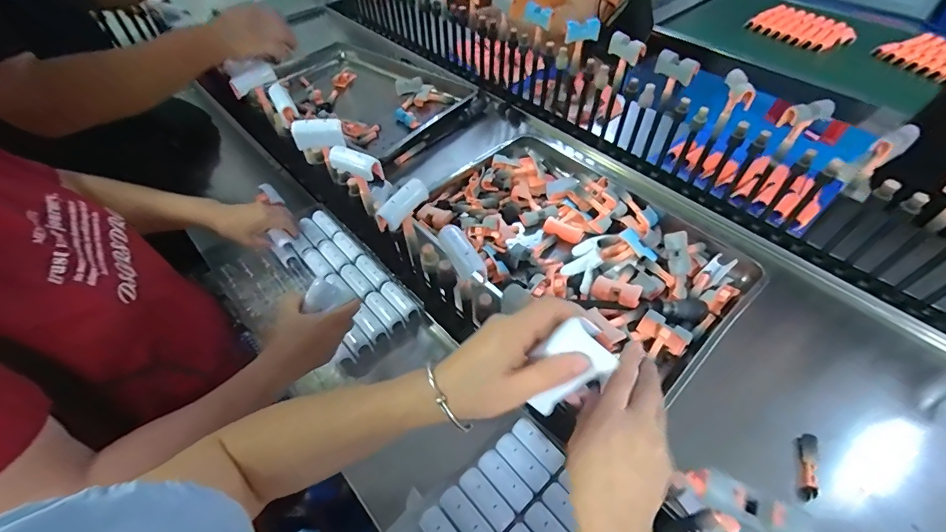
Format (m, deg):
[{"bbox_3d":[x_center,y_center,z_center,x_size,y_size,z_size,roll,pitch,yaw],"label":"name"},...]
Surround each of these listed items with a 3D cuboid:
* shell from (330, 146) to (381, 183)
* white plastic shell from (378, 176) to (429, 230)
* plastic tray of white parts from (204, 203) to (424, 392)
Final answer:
[{"bbox_3d":[-0.164,-0.143,0.580,0.073,0.045,0.026,22,53,15],"label":"shell"},{"bbox_3d":[-0.089,-0.081,0.522,0.070,0.034,0.022,-44,41,-11],"label":"white plastic shell"},{"bbox_3d":[-0.260,0.048,0.697,0.321,0.050,0.231,37,58,24],"label":"plastic tray of white parts"}]

